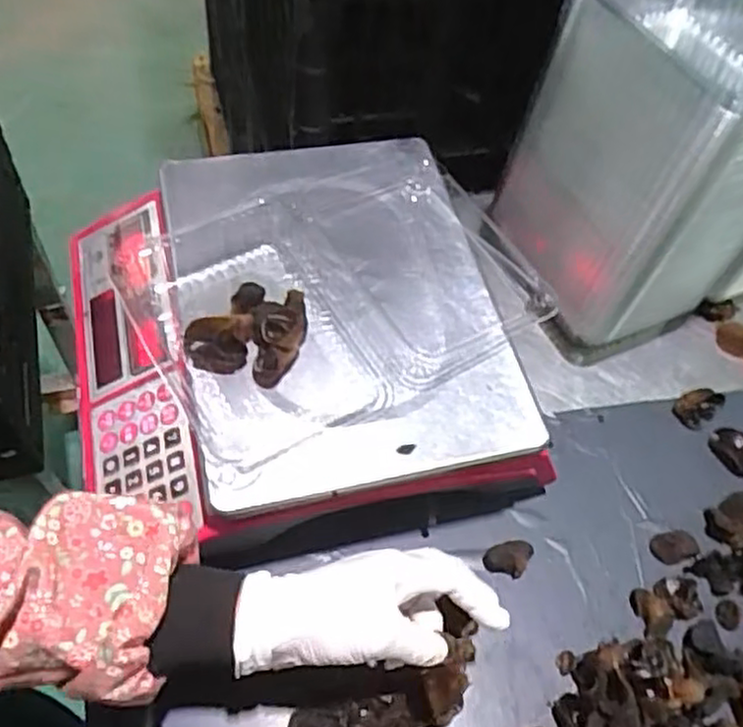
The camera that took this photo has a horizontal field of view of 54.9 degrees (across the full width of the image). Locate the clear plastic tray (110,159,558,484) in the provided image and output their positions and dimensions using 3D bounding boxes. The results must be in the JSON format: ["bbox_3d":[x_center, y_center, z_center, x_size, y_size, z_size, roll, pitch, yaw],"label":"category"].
[{"bbox_3d":[-0.020,-0.054,0.498,0.264,0.035,0.182,-25,63,-20],"label":"clear plastic tray"}]

